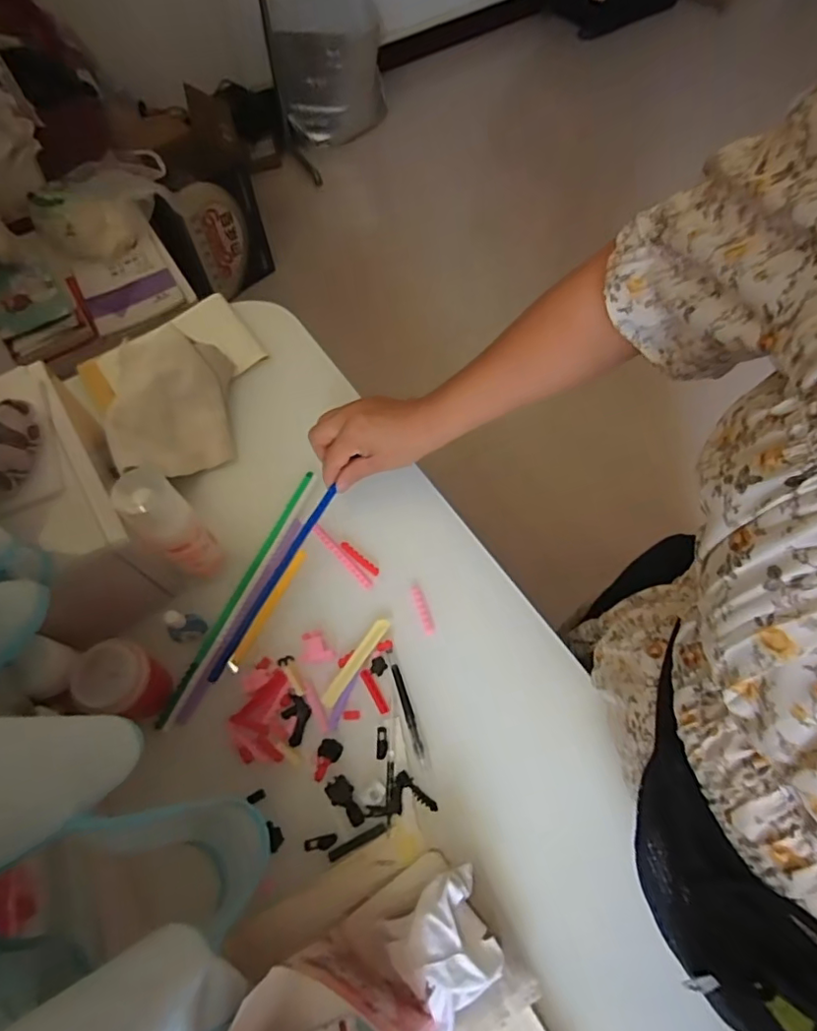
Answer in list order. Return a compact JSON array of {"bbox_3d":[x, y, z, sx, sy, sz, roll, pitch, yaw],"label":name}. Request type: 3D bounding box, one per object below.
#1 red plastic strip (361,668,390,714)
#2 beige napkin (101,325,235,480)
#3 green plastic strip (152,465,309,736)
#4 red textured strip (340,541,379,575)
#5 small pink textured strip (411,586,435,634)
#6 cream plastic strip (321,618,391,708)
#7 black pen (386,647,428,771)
[{"bbox_3d":[-0.030,0.153,0.489,0.010,0.004,0.041,-27,64,-11],"label":"red plastic strip"},{"bbox_3d":[-0.259,-0.118,0.606,0.107,0.080,0.144,-13,62,-3],"label":"beige napkin"},{"bbox_3d":[-0.160,0.070,0.541,0.012,0.006,0.273,20,65,13],"label":"green plastic strip"},{"bbox_3d":[-0.048,0.042,0.552,0.047,0.006,0.009,40,71,21],"label":"red textured strip"},{"bbox_3d":[0.013,0.089,0.526,0.011,0.004,0.048,-17,63,-6],"label":"small pink textured strip"},{"bbox_3d":[-0.046,0.131,0.501,0.014,0.004,0.091,30,68,18],"label":"cream plastic strip"},{"bbox_3d":[-0.002,0.165,0.483,0.009,0.004,0.102,-16,63,-5],"label":"black pen"}]

